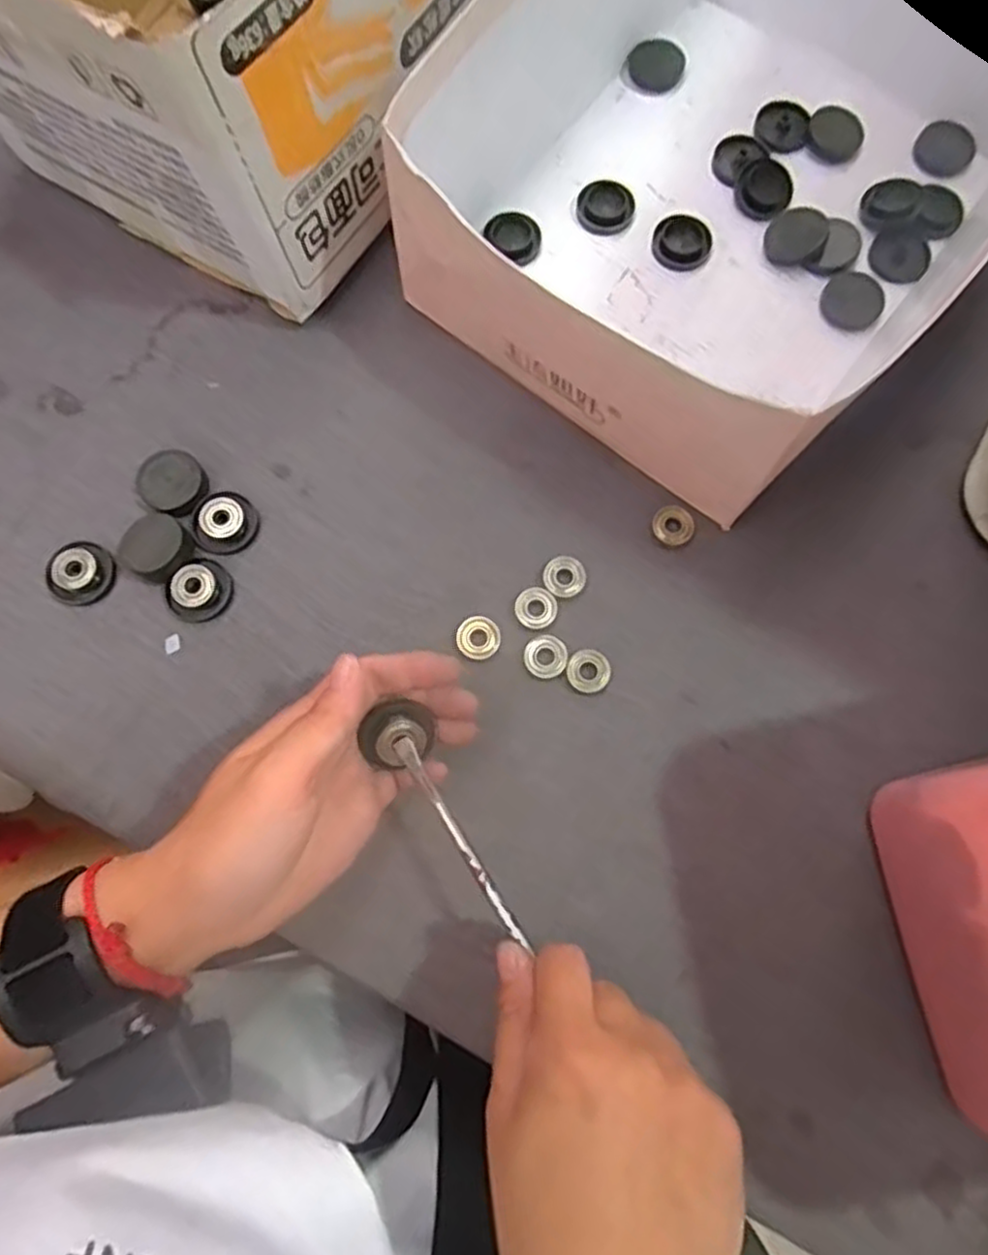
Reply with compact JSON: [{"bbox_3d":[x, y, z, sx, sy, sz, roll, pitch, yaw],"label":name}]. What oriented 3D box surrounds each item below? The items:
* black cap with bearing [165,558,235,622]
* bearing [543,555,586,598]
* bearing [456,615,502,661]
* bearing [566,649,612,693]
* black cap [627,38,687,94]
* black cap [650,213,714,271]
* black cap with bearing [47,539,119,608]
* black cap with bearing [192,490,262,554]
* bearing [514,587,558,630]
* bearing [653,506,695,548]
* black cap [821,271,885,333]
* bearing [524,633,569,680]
[{"bbox_3d":[-0.145,-0.018,0.356,0.026,0.010,0.031,38,81,9],"label":"black cap with bearing"},{"bbox_3d":[0.035,-0.025,0.362,0.020,0.006,0.021,0,77,2],"label":"bearing"},{"bbox_3d":[-0.007,0.005,0.356,0.020,0.006,0.021,0,77,2],"label":"bearing"},{"bbox_3d":[0.046,0.021,0.352,0.020,0.005,0.020,0,77,2],"label":"bearing"},{"bbox_3d":[0.097,-0.332,0.430,0.032,0.006,0.030,-28,95,11],"label":"black cap"},{"bbox_3d":[0.106,-0.215,0.404,0.032,0.010,0.028,-10,77,-1],"label":"black cap"},{"bbox_3d":[-0.205,-0.027,0.357,0.031,0.010,0.032,0,77,2],"label":"black cap with bearing"},{"bbox_3d":[-0.136,-0.054,0.364,0.032,0.008,0.032,0,77,2],"label":"black cap with bearing"},{"bbox_3d":[0.021,-0.009,0.359,0.020,0.005,0.020,0,77,2],"label":"bearing"},{"bbox_3d":[0.091,-0.052,0.370,0.021,0.008,0.018,35,81,9],"label":"bearing"},{"bbox_3d":[0.196,-0.178,0.396,0.031,0.005,0.035,14,78,5],"label":"black cap"},{"bbox_3d":[0.025,0.014,0.353,0.021,0.004,0.021,0,77,2],"label":"bearing"}]

